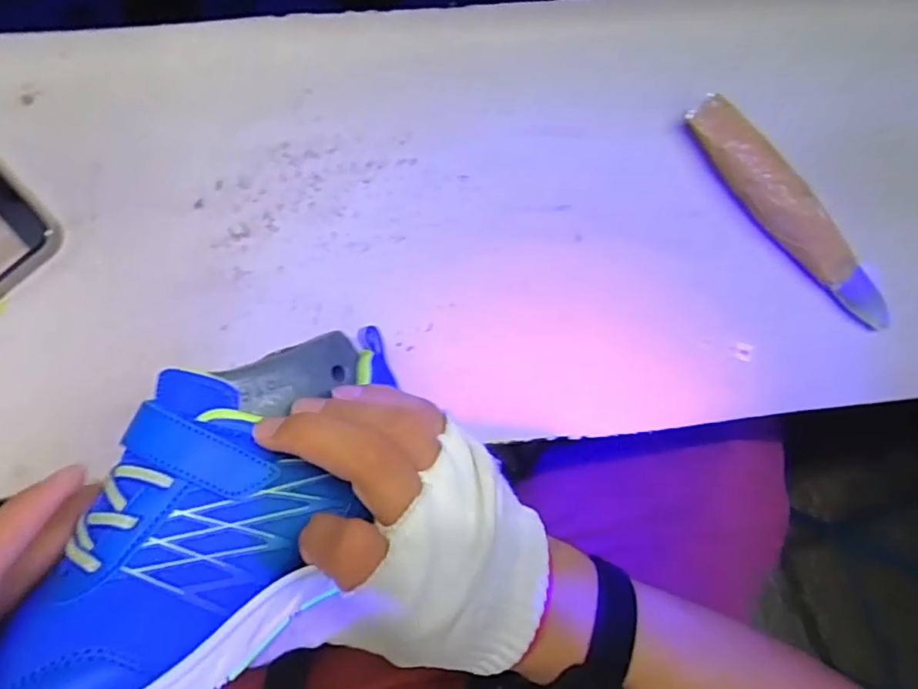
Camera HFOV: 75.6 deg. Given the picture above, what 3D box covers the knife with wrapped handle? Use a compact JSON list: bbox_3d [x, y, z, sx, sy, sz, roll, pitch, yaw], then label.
[{"bbox_3d":[0.193,-0.074,0.341,0.164,0.023,0.029,44,85,-1],"label":"knife with wrapped handle"}]

